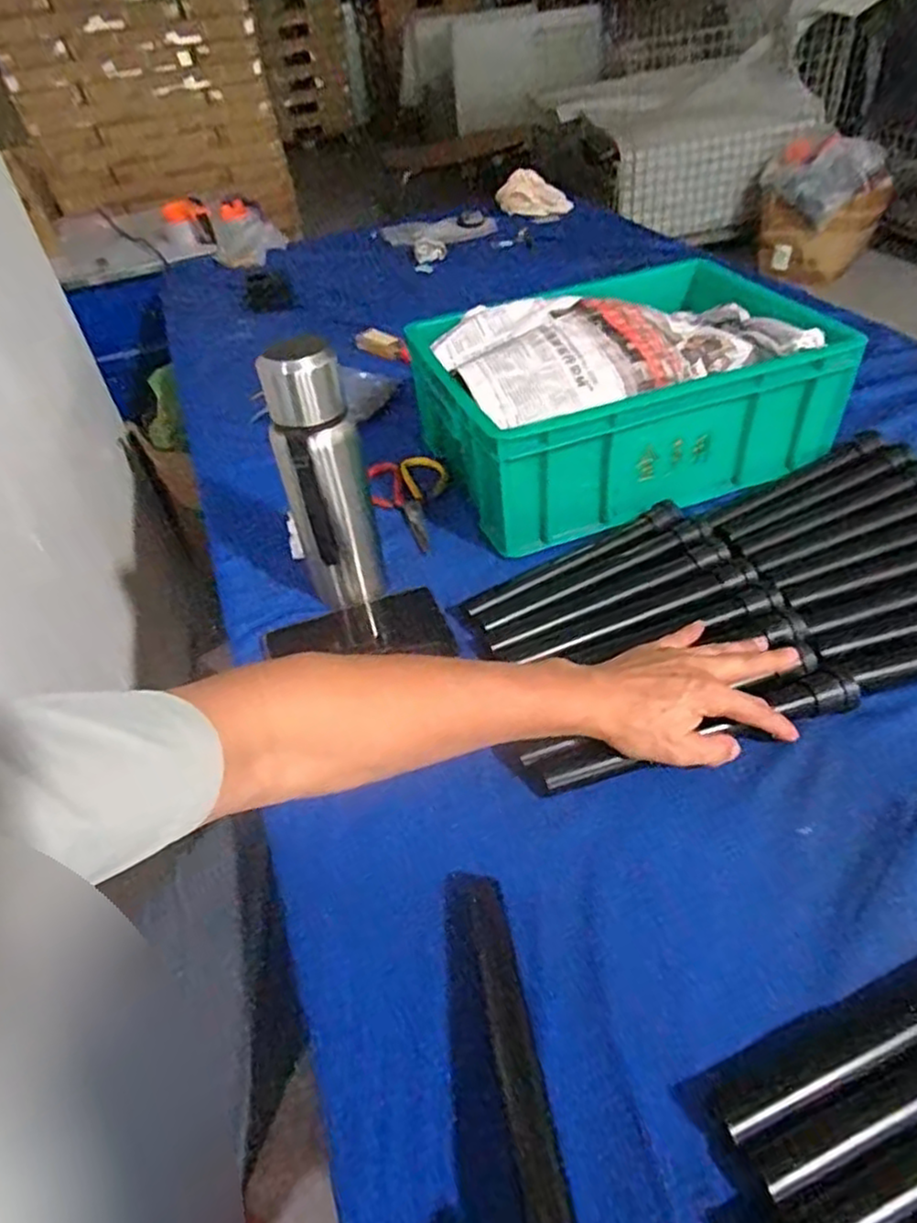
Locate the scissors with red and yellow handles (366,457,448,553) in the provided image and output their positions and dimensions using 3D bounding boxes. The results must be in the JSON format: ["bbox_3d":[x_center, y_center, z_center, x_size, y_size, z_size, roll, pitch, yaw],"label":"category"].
[{"bbox_3d":[-0.053,-0.127,0.799,0.088,0.017,0.169,-11,43,-5],"label":"scissors with red and yellow handles"}]

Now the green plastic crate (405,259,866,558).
[{"bbox_3d":[0.185,-0.263,0.801,0.424,0.152,0.313,-17,44,-11],"label":"green plastic crate"}]

